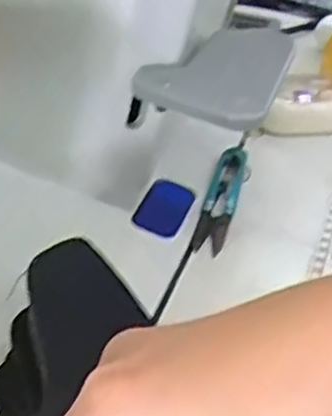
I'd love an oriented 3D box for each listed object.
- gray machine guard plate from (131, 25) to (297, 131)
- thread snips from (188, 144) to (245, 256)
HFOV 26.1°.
[{"bbox_3d":[0.031,-0.079,0.396,0.068,0.016,0.098,15,37,12],"label":"gray machine guard plate"},{"bbox_3d":[0.036,-0.009,0.451,0.019,0.009,0.102,12,37,8],"label":"thread snips"}]

